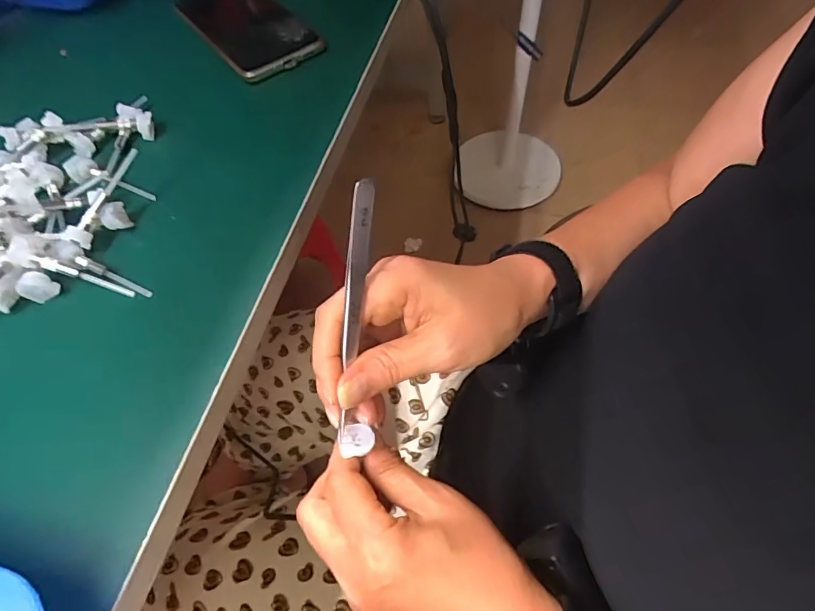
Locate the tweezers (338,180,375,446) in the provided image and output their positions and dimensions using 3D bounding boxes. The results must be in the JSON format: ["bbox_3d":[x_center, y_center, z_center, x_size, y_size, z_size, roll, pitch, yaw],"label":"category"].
[{"bbox_3d":[-0.026,0.007,0.232,0.007,0.131,0.010,10,16,10],"label":"tweezers"}]

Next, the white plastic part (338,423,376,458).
[{"bbox_3d":[-0.027,0.070,0.252,0.019,0.004,0.015,-9,57,-1],"label":"white plastic part"}]

